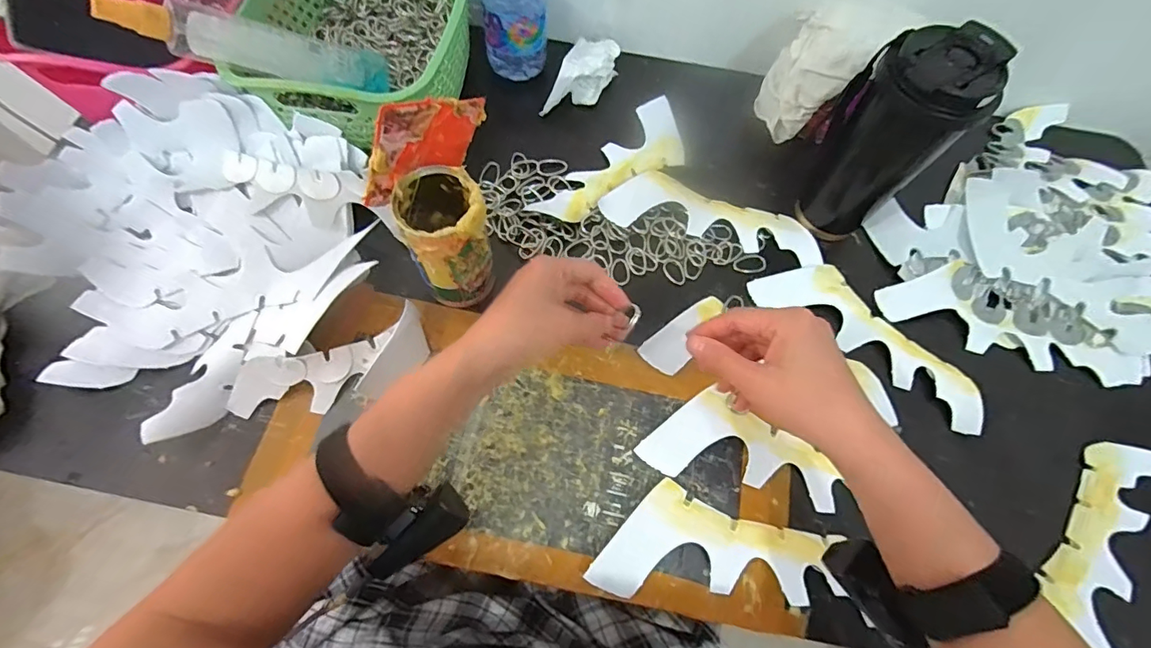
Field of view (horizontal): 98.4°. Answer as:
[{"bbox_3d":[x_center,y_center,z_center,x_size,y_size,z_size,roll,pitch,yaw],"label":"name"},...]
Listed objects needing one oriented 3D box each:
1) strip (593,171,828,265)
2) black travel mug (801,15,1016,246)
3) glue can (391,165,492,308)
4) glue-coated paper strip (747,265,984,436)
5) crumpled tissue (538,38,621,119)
[{"bbox_3d":[0.143,-0.109,0.509,0.220,0.013,0.081,17,66,5],"label":"strip"},{"bbox_3d":[0.269,-0.155,0.440,0.076,0.184,0.069,2,66,-1],"label":"black travel mug"},{"bbox_3d":[-0.109,-0.072,0.426,0.065,0.118,0.075,-20,68,-11],"label":"glue can"},{"bbox_3d":[0.278,0.008,0.469,0.223,0.010,0.078,36,69,13],"label":"glue-coated paper strip"},{"bbox_3d":[0.010,-0.286,0.567,0.053,0.049,0.122,21,67,7],"label":"crumpled tissue"}]

